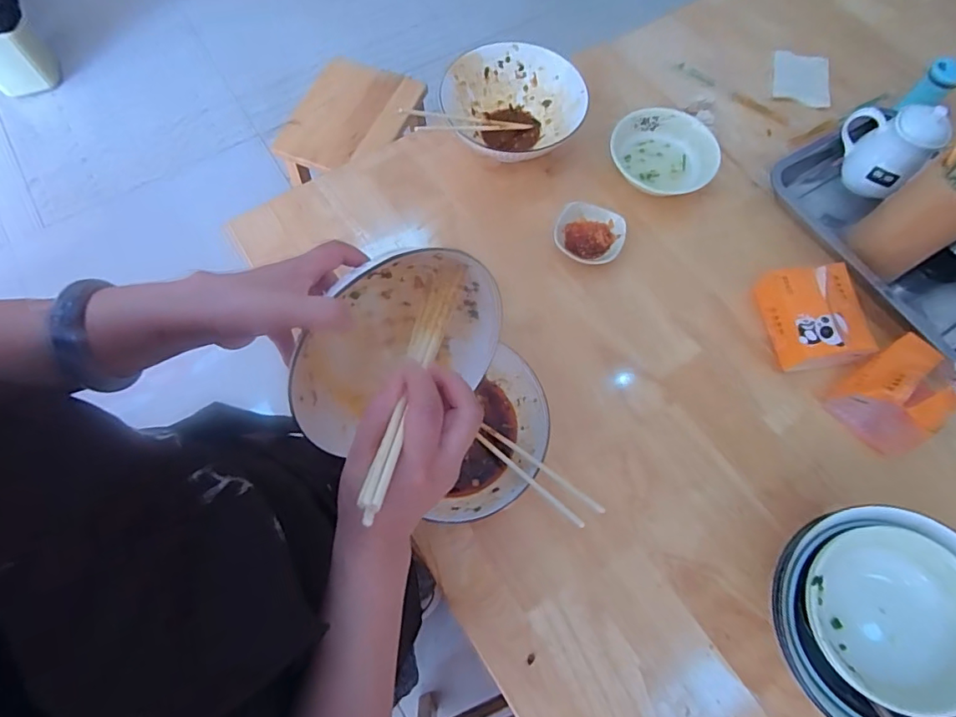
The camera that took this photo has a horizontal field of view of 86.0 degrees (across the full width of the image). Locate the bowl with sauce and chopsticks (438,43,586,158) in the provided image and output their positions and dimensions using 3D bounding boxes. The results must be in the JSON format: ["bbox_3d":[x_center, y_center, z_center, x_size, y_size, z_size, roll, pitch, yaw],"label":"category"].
[{"bbox_3d":[0.048,-0.350,0.735,0.191,0.073,0.189,0,69,-1],"label":"bowl with sauce and chopsticks"}]

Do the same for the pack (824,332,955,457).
[{"bbox_3d":[0.492,0.040,0.598,0.119,0.068,0.098,-40,75,-15],"label":"pack"}]

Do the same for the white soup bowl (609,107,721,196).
[{"bbox_3d":[0.266,-0.296,0.739,0.145,0.046,0.137,0,69,-1],"label":"white soup bowl"}]

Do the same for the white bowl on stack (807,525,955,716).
[{"bbox_3d":[0.376,0.233,0.468,0.142,0.047,0.141,0,68,0],"label":"white bowl on stack"}]

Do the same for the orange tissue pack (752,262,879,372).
[{"bbox_3d":[0.413,-0.055,0.634,0.103,0.069,0.122,-8,69,-4],"label":"orange tissue pack"}]

